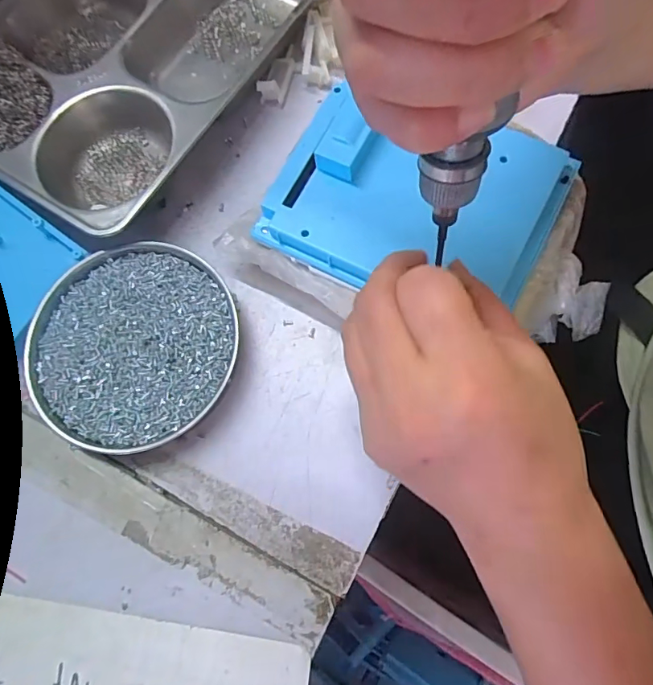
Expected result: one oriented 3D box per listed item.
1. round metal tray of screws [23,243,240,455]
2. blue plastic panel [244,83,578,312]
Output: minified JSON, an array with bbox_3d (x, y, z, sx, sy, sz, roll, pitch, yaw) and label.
[{"bbox_3d":[-0.126,0.002,0.311,0.130,0.021,0.132,-1,75,4],"label":"round metal tray of screws"},{"bbox_3d":[0.050,-0.086,0.281,0.159,0.029,0.112,24,78,7],"label":"blue plastic panel"}]

